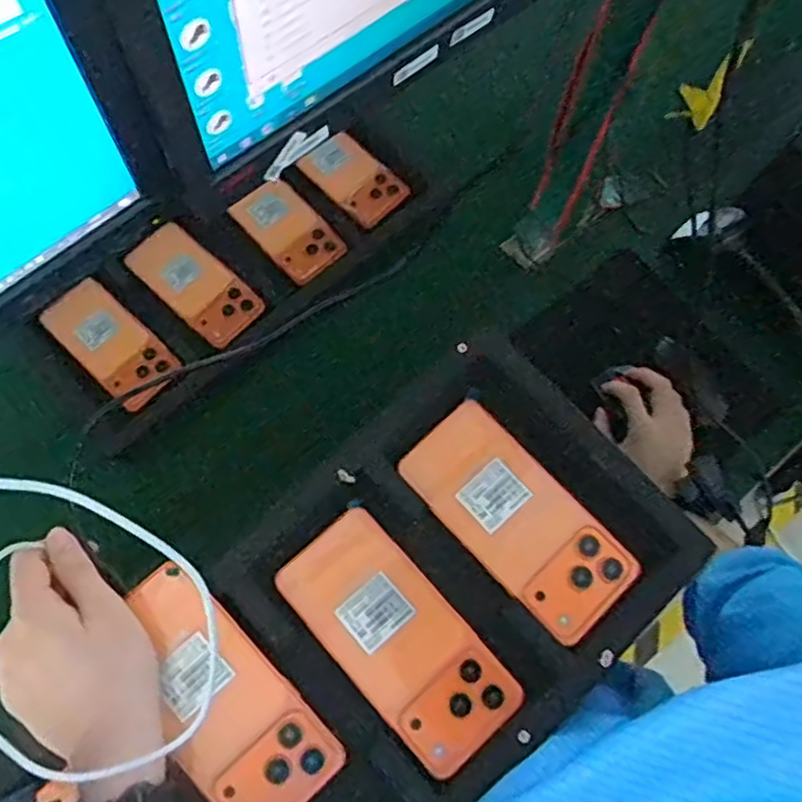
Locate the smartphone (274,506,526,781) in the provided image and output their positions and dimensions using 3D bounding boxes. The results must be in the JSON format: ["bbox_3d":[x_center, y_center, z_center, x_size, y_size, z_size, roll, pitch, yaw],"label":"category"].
[{"bbox_3d":[-0.002,0.150,0.446,0.076,0.006,0.160,-40,77,-12],"label":"smartphone"}]

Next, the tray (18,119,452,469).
[{"bbox_3d":[-0.181,-0.153,0.803,0.468,0.040,0.183,-38,77,-12],"label":"tray"}]

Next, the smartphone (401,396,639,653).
[{"bbox_3d":[0.077,0.077,0.465,0.075,0.008,0.159,-41,77,-12],"label":"smartphone"}]

